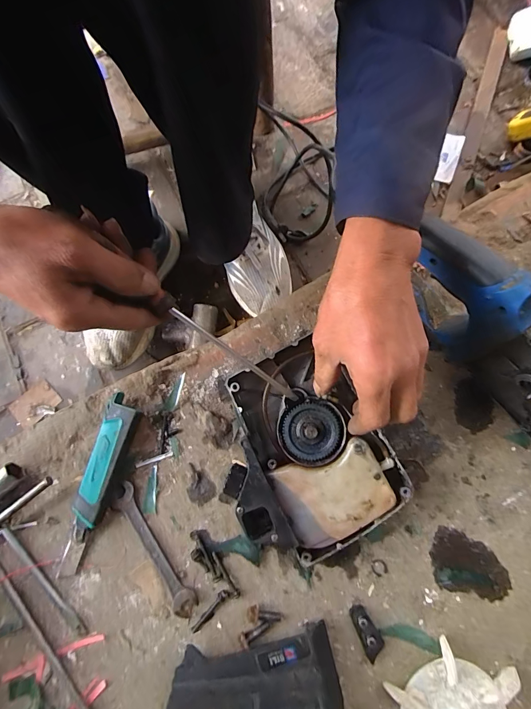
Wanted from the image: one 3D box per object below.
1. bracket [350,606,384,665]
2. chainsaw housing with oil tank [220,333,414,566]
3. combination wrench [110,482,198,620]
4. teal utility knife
[{"bbox_3d":[0.099,0.267,0.332,0.019,0.016,0.045,-21,79,-5],"label":"bracket"},{"bbox_3d":[0.033,0.097,0.351,0.153,0.053,0.189,-26,76,-7],"label":"chainsaw housing with oil tank"},{"bbox_3d":[-0.115,0.198,0.354,0.027,0.009,0.138,-36,81,-8],"label":"combination wrench"},{"bbox_3d":[-0.173,0.127,0.359,0.042,0.029,0.168,13,78,2],"label":"teal utility knife"}]

